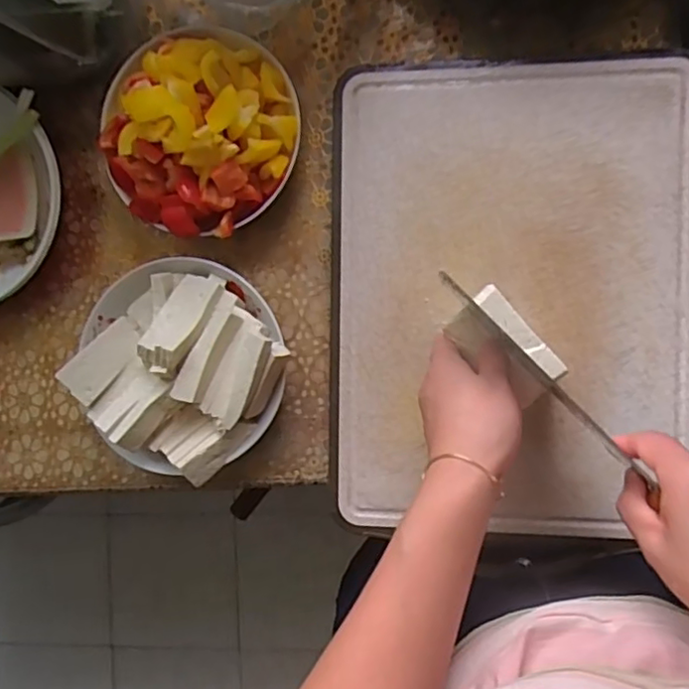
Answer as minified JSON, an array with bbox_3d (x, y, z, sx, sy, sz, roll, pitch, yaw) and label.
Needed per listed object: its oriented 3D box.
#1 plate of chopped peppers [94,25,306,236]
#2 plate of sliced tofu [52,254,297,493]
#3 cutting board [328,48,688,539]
[{"bbox_3d":[-0.126,-0.181,0.497,0.159,0.077,0.165,0,90,7],"label":"plate of chopped peppers"},{"bbox_3d":[-0.136,0.015,0.514,0.162,0.073,0.177,0,90,7],"label":"plate of sliced tofu"},{"bbox_3d":[0.137,-0.040,0.497,0.300,0.015,0.381,-1,89,7],"label":"cutting board"}]

